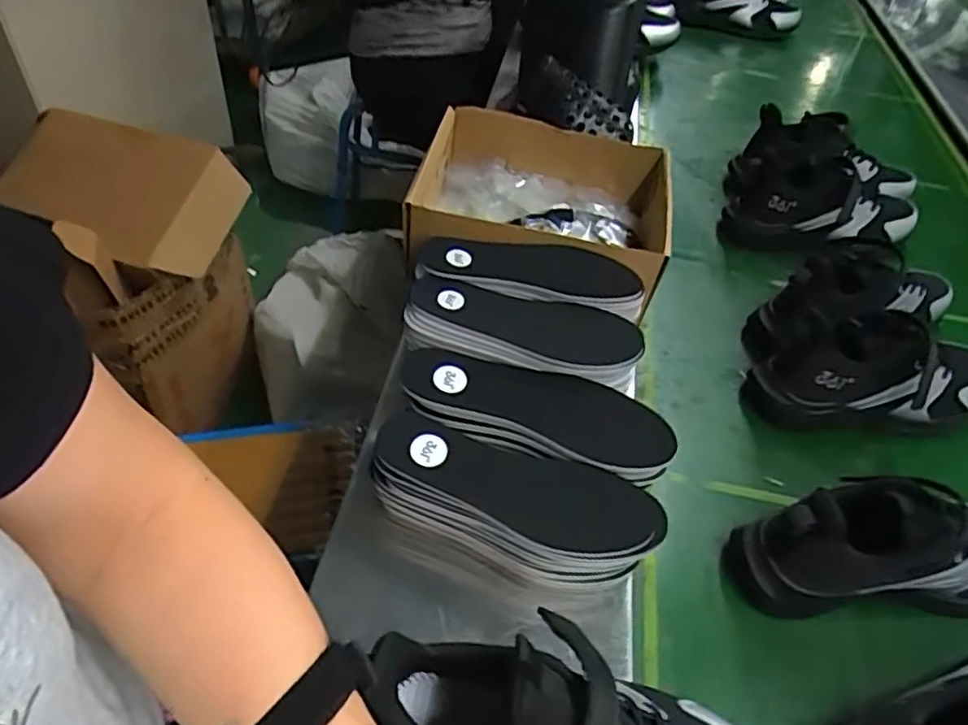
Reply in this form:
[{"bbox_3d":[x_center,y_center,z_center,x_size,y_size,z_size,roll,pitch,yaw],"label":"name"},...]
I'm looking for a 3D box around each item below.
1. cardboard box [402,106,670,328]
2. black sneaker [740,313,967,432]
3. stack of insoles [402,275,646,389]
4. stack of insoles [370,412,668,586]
[{"bbox_3d":[0.067,-0.177,0.722,0.273,0.107,0.241,12,48,3],"label":"cardboard box"},{"bbox_3d":[0.411,0.003,0.668,0.251,0.106,0.101,4,48,-3],"label":"black sneaker"},{"bbox_3d":[0.033,-0.028,0.575,0.206,0.032,0.073,11,48,3],"label":"stack of insoles"},{"bbox_3d":[0.022,0.112,0.502,0.220,0.073,0.075,15,48,7],"label":"stack of insoles"}]

